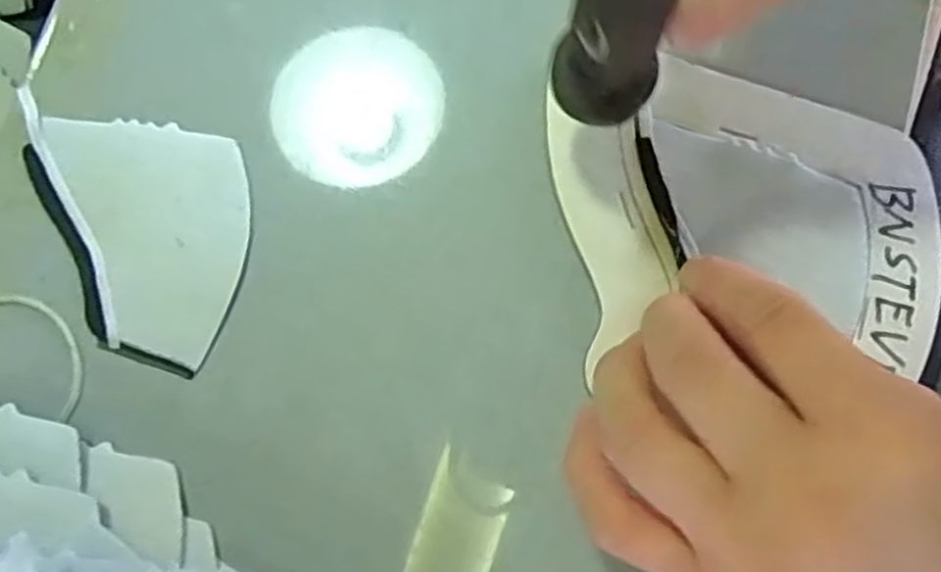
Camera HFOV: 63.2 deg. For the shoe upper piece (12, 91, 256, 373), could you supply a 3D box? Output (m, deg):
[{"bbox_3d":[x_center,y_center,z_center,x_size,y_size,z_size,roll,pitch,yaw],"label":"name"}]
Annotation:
[{"bbox_3d":[-0.114,-0.018,0.247,0.083,0.004,0.075,12,80,4],"label":"shoe upper piece"}]

